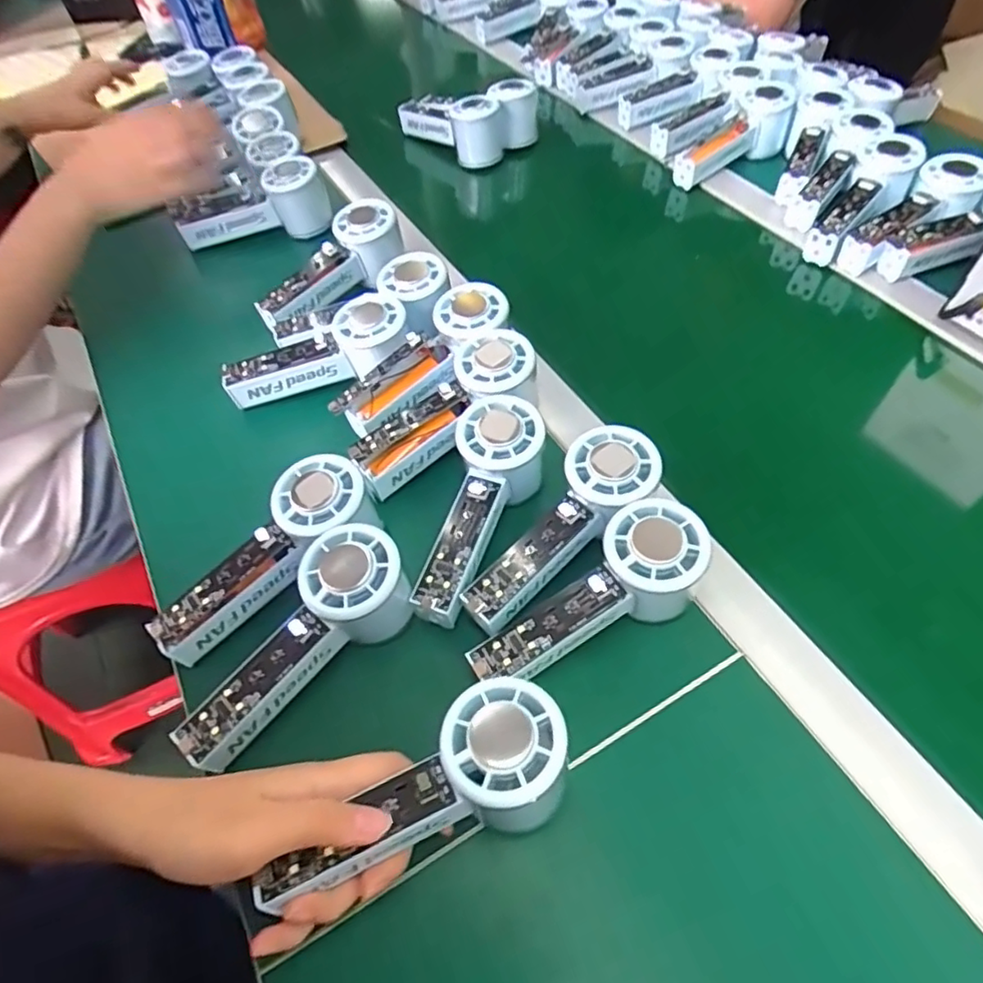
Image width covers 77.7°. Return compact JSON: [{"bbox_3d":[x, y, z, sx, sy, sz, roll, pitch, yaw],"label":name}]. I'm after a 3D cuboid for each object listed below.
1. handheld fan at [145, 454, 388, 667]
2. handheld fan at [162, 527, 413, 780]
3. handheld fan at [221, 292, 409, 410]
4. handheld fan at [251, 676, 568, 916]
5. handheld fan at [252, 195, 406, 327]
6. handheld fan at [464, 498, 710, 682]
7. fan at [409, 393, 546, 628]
[{"bbox_3d":[-0.136,0.041,0.373,0.057,0.037,0.150,40,81,26],"label":"handheld fan"},{"bbox_3d":[-0.105,0.089,0.350,0.058,0.054,0.150,38,79,25],"label":"handheld fan"},{"bbox_3d":[-0.137,-0.105,0.482,0.153,0.045,0.058,-22,55,8],"label":"handheld fan"},{"bbox_3d":[-0.030,0.147,0.289,0.146,0.051,0.056,-30,58,-4],"label":"handheld fan"},{"bbox_3d":[-0.146,-0.202,0.545,0.049,0.052,0.149,37,64,25],"label":"handheld fan"},{"bbox_3d":[0.059,0.066,0.359,0.151,0.056,0.056,-33,58,-4],"label":"handheld fan"},{"bbox_3d":[-0.009,0.012,0.402,0.056,0.051,0.154,17,71,14],"label":"fan"}]

